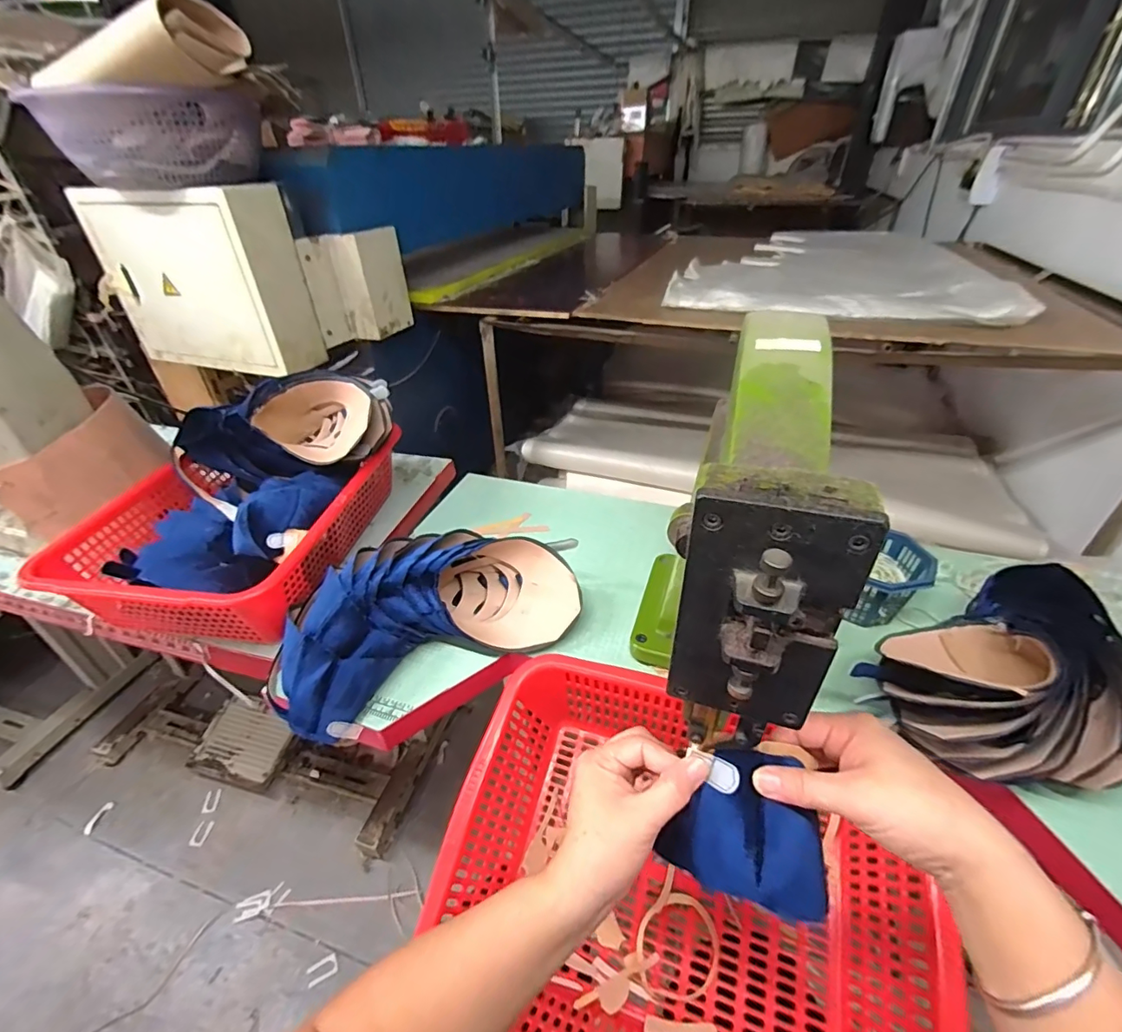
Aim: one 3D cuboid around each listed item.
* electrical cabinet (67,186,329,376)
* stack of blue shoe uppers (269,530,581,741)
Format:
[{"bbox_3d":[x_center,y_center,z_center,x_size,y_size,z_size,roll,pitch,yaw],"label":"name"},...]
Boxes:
[{"bbox_3d":[-0.849,-0.562,1.197,0.456,0.366,0.174,13,39,19],"label":"electrical cabinet"},{"bbox_3d":[-0.163,0.110,0.591,0.341,0.088,0.169,-19,40,-22],"label":"stack of blue shoe uppers"}]

